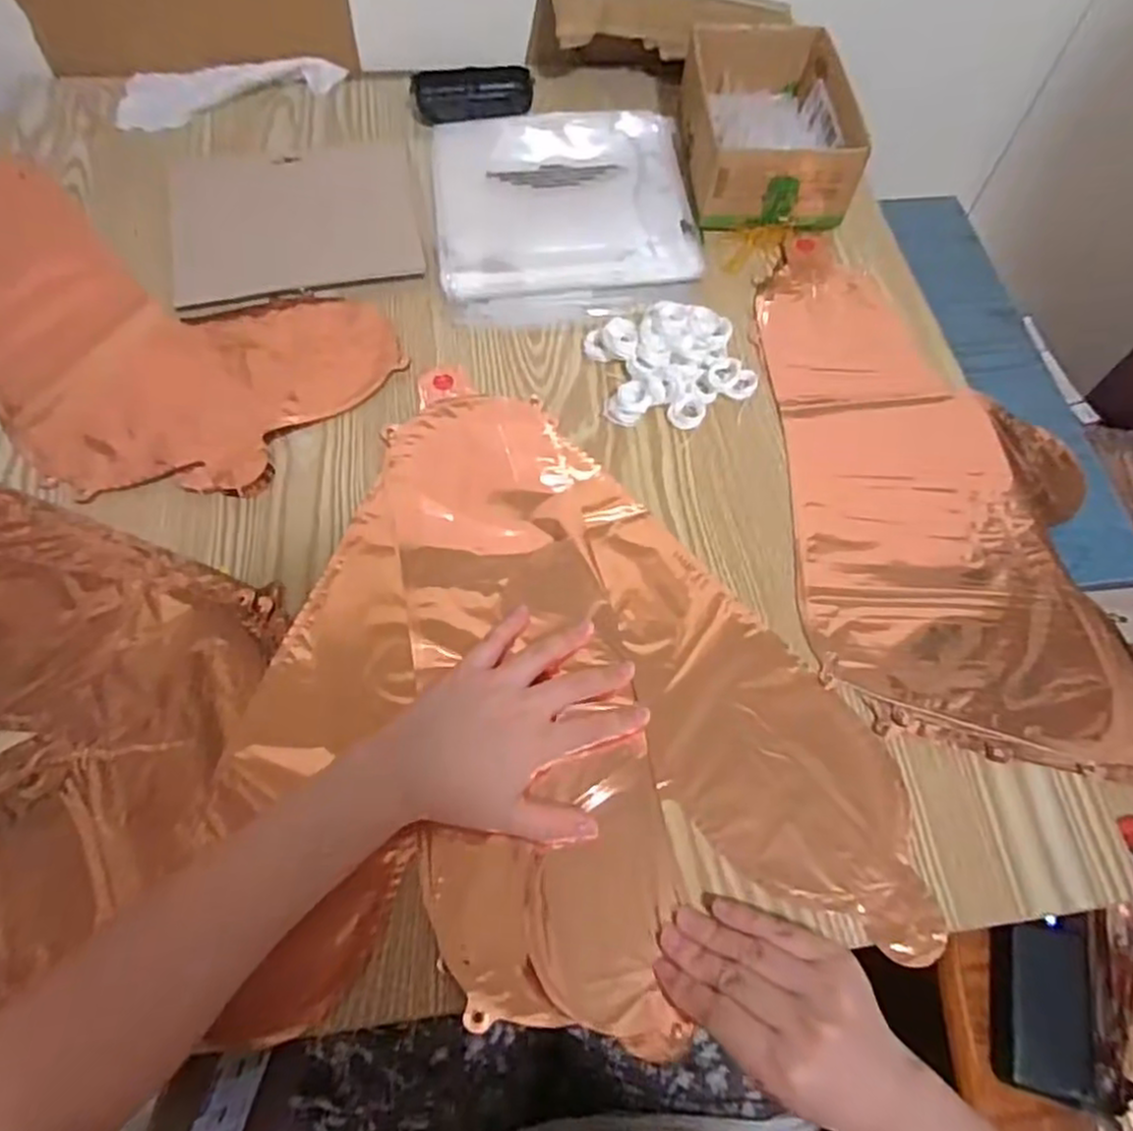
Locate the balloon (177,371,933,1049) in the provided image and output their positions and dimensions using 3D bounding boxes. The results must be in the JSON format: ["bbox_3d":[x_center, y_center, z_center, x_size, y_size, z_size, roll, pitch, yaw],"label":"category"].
[{"bbox_3d":[-0.024,0.055,0.448,0.354,0.014,0.407,-13,64,-8],"label":"balloon"}]

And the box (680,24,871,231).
[{"bbox_3d":[0.167,-0.380,0.625,0.133,0.060,0.198,-3,63,-3],"label":"box"}]

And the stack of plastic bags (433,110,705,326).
[{"bbox_3d":[-0.001,-0.304,0.627,0.213,0.018,0.237,-5,63,-4],"label":"stack of plastic bags"}]

